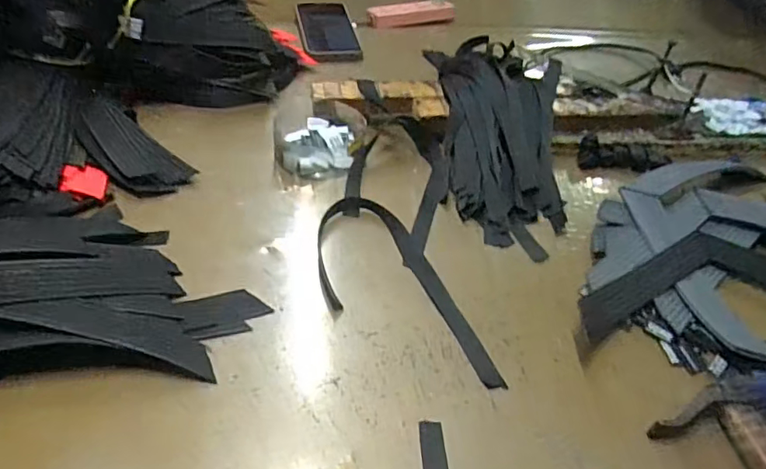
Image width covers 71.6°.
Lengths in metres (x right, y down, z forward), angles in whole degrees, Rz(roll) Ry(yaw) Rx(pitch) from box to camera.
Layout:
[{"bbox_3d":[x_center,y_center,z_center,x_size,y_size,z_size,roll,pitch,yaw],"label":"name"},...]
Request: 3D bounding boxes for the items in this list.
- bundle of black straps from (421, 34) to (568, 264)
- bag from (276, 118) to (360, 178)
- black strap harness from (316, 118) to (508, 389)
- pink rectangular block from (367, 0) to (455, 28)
[{"bbox_3d":[0.141,-0.117,0.603,0.154,0.047,0.333,4,58,-2],"label":"bundle of black straps"},{"bbox_3d":[-0.071,-0.102,0.583,0.080,0.027,0.093,0,45,-7],"label":"bag"},{"bbox_3d":[0.009,-0.008,0.495,0.137,0.031,0.313,0,46,-7],"label":"black strap harness"},{"bbox_3d":[0.047,-0.364,0.876,0.147,0.030,0.027,-11,48,-17],"label":"pink rectangular block"}]

